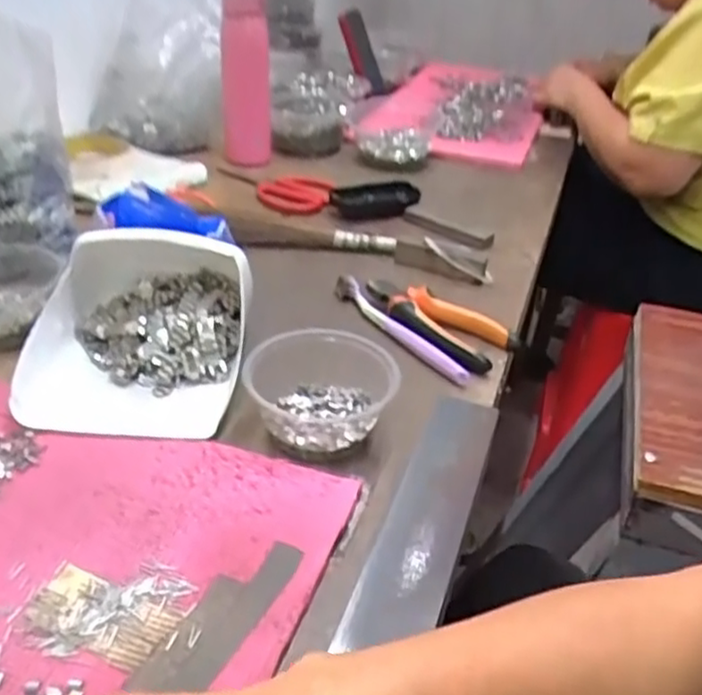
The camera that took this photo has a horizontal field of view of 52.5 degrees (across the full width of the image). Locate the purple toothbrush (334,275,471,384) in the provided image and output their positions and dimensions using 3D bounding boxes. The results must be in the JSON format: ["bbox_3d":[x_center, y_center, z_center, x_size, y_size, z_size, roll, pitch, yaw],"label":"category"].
[{"bbox_3d":[0.039,-0.020,0.632,0.014,0.013,0.180,-19,41,-32],"label":"purple toothbrush"}]

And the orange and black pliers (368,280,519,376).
[{"bbox_3d":[0.074,-0.026,0.639,0.070,0.021,0.144,-25,45,-37],"label":"orange and black pliers"}]

